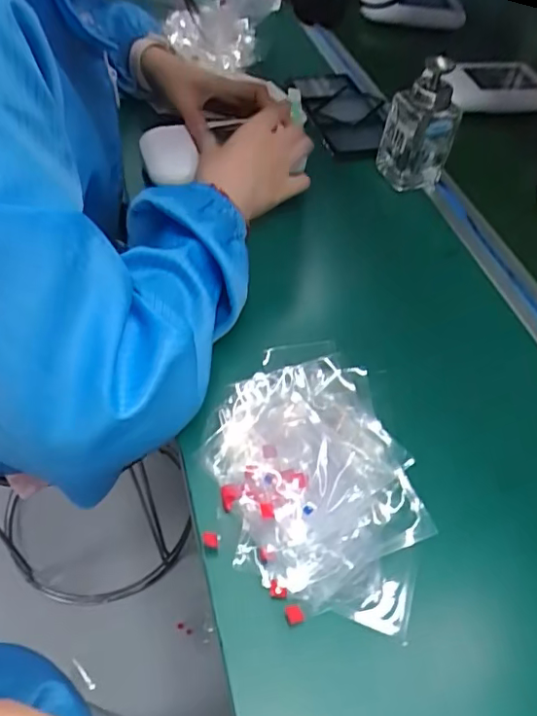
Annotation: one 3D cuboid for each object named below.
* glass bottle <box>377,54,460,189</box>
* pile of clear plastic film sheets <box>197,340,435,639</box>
[{"bbox_3d":[0.151,-0.230,0.550,0.071,0.110,0.060,18,54,11],"label":"glass bottle"},{"bbox_3d":[0.028,0.073,0.344,0.116,0.032,0.175,-11,54,-11],"label":"pile of clear plastic film sheets"}]

